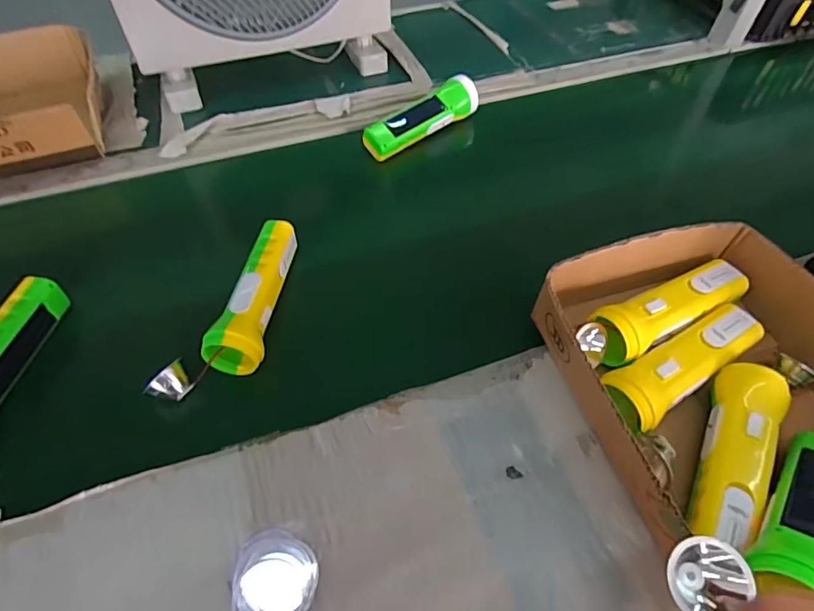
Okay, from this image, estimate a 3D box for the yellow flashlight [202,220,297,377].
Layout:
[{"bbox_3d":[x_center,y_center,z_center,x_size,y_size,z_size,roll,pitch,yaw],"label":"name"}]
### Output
[{"bbox_3d":[-0.144,-0.016,0.473,0.047,0.047,0.160,6,54,4],"label":"yellow flashlight"}]

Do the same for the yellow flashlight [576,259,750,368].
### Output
[{"bbox_3d":[0.230,0.002,0.441,0.181,0.041,0.051,-25,58,-18],"label":"yellow flashlight"}]

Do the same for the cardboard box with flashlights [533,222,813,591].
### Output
[{"bbox_3d":[0.287,0.114,0.355,0.242,0.080,0.407,-15,55,-11],"label":"cardboard box with flashlights"}]

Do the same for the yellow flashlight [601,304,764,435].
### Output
[{"bbox_3d":[0.232,0.050,0.418,0.161,0.052,0.047,-29,59,-20],"label":"yellow flashlight"}]

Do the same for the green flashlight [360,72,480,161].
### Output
[{"bbox_3d":[0.018,-0.249,0.644,0.167,0.045,0.045,-32,60,-21],"label":"green flashlight"}]

